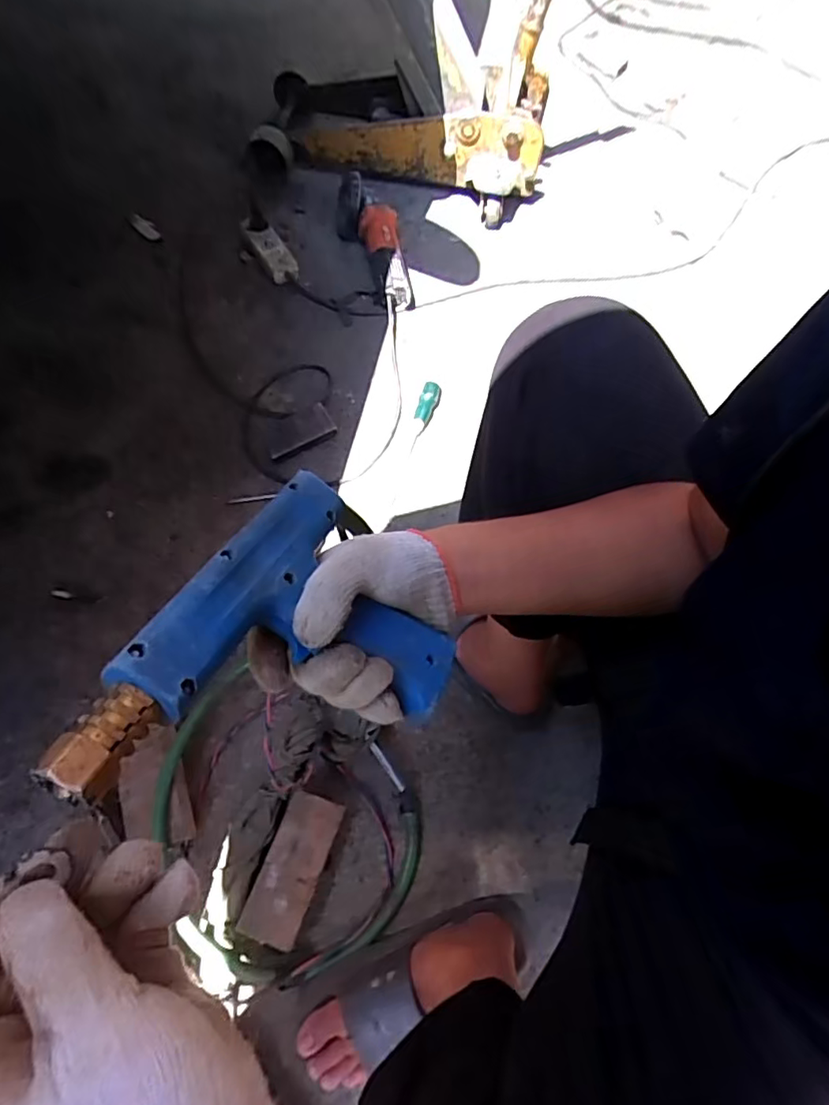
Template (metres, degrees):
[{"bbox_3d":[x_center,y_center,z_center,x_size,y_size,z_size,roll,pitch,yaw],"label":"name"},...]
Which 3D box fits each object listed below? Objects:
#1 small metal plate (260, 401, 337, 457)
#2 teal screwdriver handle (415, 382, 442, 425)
[{"bbox_3d":[-0.189,-0.199,0.899,0.111,0.018,0.060,-25,74,-5],"label":"small metal plate"},{"bbox_3d":[0.023,-0.254,0.945,0.031,0.027,0.072,15,67,1],"label":"teal screwdriver handle"}]

